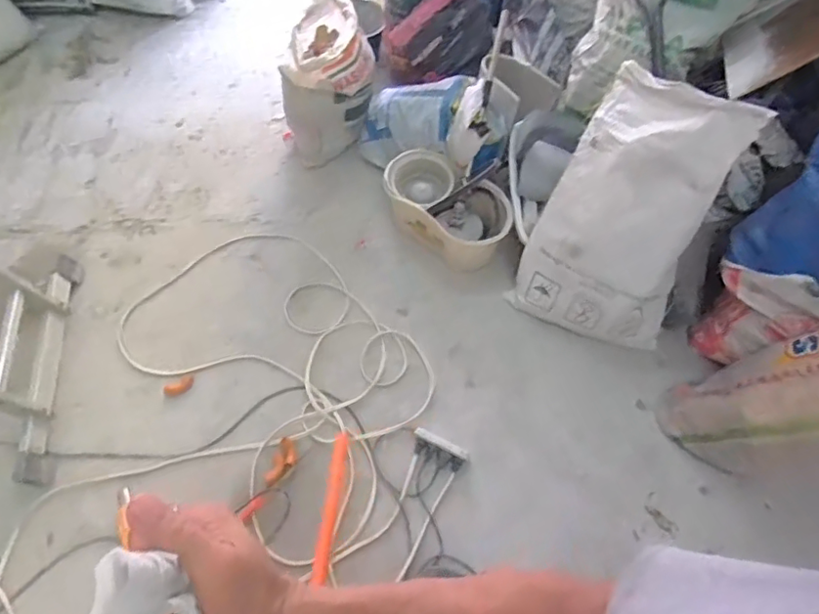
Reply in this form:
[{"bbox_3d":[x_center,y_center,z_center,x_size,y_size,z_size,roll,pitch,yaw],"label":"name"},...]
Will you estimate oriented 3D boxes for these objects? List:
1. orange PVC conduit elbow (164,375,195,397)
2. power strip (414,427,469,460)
[{"bbox_3d":[-0.678,0.236,1.630,0.096,0.028,0.044,-26,88,-13],"label":"orange PVC conduit elbow"},{"bbox_3d":[0.088,0.376,1.510,0.156,0.030,0.030,27,63,13],"label":"power strip"}]

